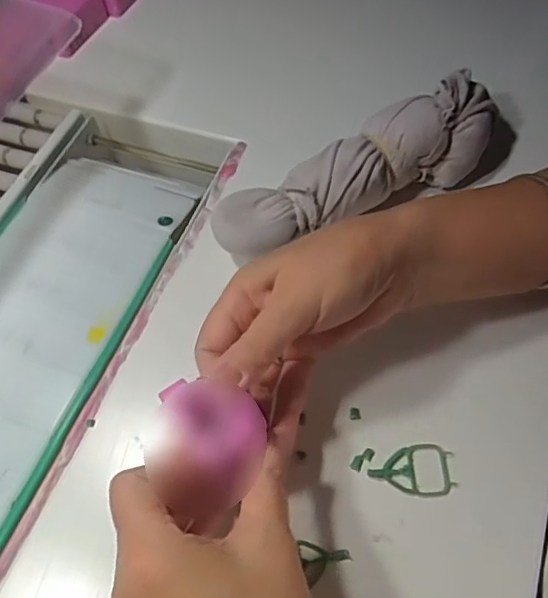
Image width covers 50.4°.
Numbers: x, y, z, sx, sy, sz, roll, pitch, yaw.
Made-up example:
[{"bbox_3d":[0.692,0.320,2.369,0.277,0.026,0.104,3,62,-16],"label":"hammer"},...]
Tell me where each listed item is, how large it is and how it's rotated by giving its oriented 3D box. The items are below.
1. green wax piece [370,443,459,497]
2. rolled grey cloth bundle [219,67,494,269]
[{"bbox_3d":[0.076,0.092,0.318,0.045,0.004,0.028,8,60,7],"label":"green wax piece"},{"bbox_3d":[0.061,-0.085,0.396,0.217,0.056,0.053,-25,62,-13],"label":"rolled grey cloth bundle"}]

